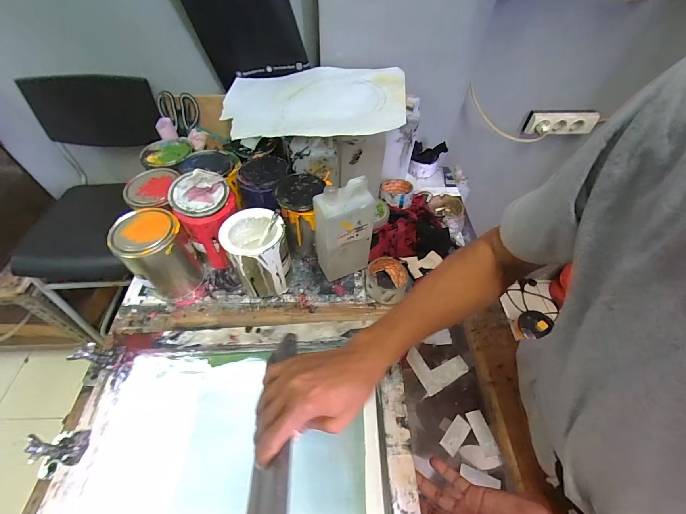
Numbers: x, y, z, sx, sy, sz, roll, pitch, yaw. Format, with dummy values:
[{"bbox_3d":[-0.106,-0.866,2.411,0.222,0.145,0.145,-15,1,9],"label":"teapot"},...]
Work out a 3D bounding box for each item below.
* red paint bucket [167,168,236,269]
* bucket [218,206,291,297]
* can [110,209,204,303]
[{"bbox_3d":[-0.262,-0.069,0.607,0.107,0.181,0.101,2,53,-2],"label":"red paint bucket"},{"bbox_3d":[-0.156,-0.003,0.580,0.105,0.153,0.104,2,53,-2],"label":"bucket"},{"bbox_3d":[-0.338,-0.003,0.573,0.099,0.158,0.097,2,53,-2],"label":"can"}]

